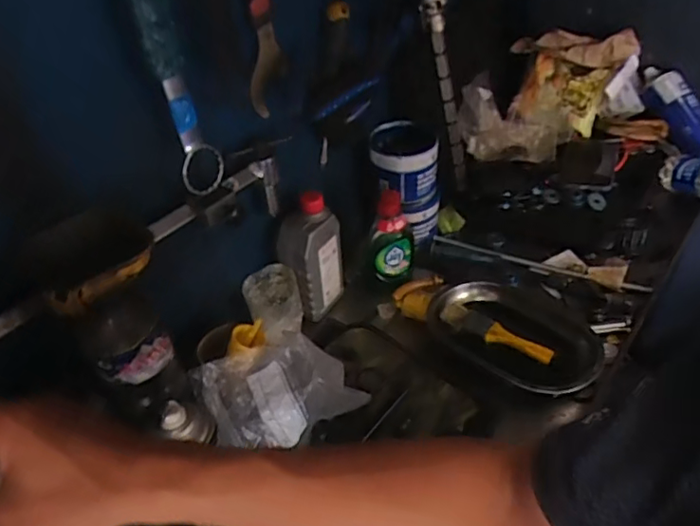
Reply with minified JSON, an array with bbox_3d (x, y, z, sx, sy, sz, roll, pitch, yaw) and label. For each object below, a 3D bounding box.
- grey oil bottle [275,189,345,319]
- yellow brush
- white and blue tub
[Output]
[{"bbox_3d":[-0.050,-0.010,0.781,0.051,0.166,0.086,22,48,29],"label":"grey oil bottle"},{"bbox_3d":[0.189,0.089,0.742,0.148,0.021,0.040,19,47,27],"label":"yellow brush"},{"bbox_3d":[0.089,-0.120,0.885,0.099,0.163,0.106,0,41,8],"label":"white and blue tub"}]

